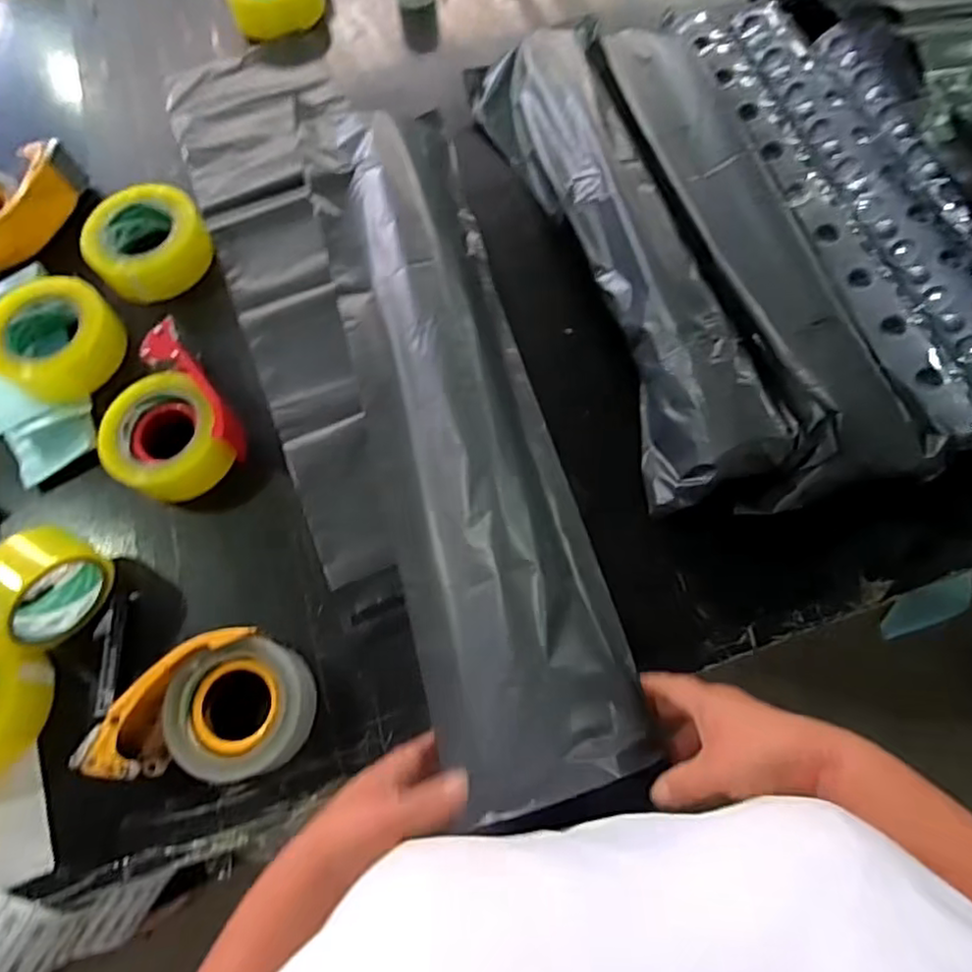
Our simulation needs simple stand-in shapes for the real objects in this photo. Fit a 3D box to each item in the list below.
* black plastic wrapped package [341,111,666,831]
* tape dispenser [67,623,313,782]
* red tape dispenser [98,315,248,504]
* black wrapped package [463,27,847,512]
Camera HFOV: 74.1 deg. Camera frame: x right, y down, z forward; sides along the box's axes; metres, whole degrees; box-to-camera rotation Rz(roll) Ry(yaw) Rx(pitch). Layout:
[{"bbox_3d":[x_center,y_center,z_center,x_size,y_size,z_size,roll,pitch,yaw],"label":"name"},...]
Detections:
[{"bbox_3d":[-0.017,-0.088,0.613,0.189,0.052,0.718,-7,65,-18],"label":"black plastic wrapped package"},{"bbox_3d":[-0.236,0.184,0.540,0.168,0.057,0.117,-6,67,0],"label":"tape dispenser"},{"bbox_3d":[-0.325,-0.065,0.653,0.127,0.052,0.168,-35,70,-12],"label":"red tape dispenser"},{"bbox_3d":[0.140,-0.276,0.700,0.164,0.082,0.674,-17,68,-5],"label":"black wrapped package"}]

